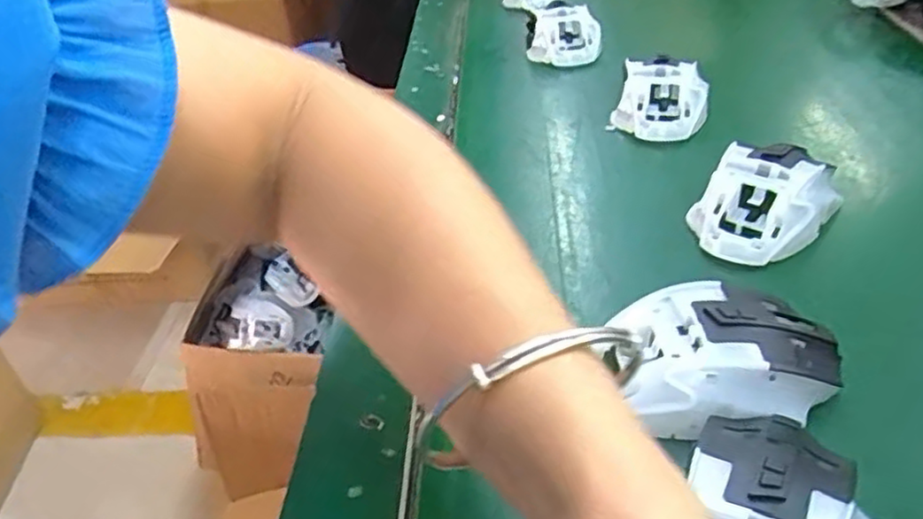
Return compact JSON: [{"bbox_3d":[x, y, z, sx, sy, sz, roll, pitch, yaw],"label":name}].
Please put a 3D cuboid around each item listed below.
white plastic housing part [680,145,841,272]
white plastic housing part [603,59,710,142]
[{"bbox_3d":[0.173,-0.033,0.421,0.074,0.039,0.091,28,51,36],"label":"white plastic housing part"},{"bbox_3d":[0.152,-0.122,0.540,0.070,0.041,0.080,8,41,18],"label":"white plastic housing part"}]

